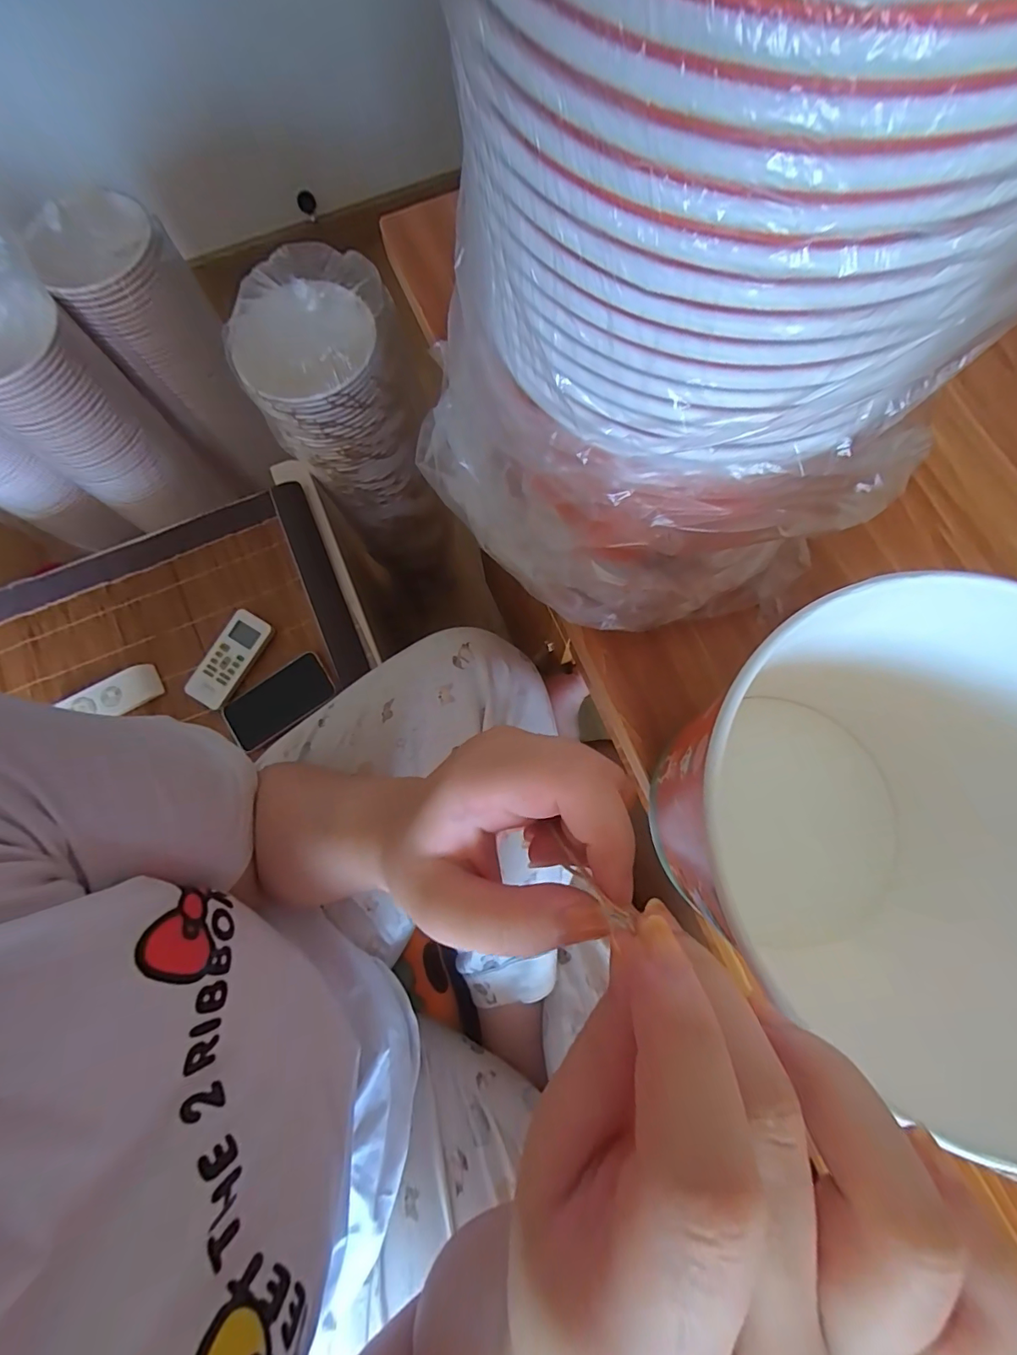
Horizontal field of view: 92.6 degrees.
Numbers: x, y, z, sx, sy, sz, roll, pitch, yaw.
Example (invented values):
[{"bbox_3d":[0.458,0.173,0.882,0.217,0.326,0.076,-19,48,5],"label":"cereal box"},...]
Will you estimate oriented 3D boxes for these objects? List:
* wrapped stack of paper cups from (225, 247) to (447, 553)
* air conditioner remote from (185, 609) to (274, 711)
[{"bbox_3d":[-0.227,-0.363,0.724,0.197,0.374,0.177,-24,78,-4],"label":"wrapped stack of paper cups"},{"bbox_3d":[-0.370,-0.025,0.642,0.055,0.021,0.131,31,80,8],"label":"air conditioner remote"}]

